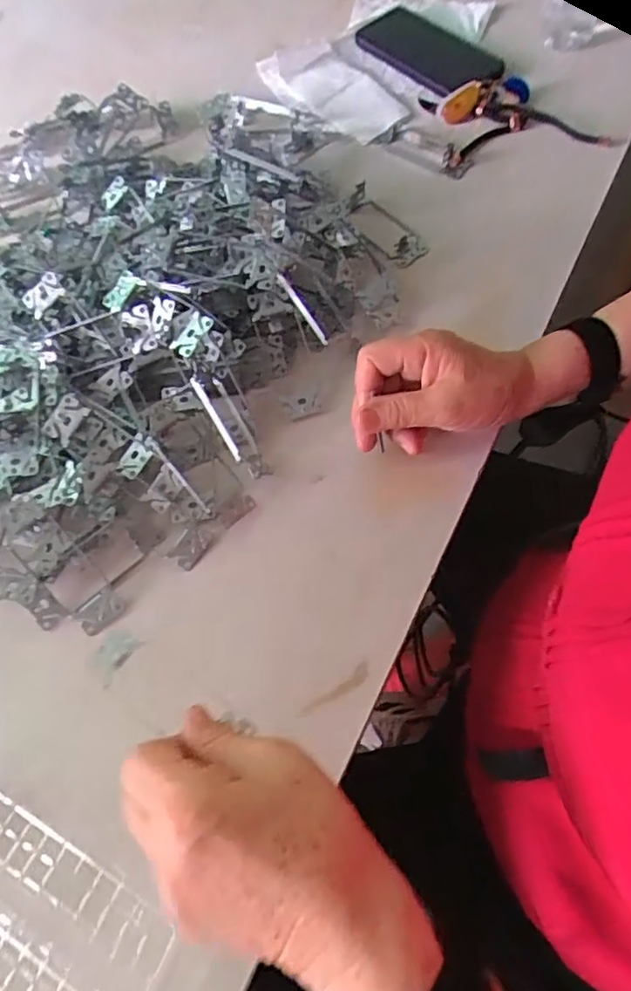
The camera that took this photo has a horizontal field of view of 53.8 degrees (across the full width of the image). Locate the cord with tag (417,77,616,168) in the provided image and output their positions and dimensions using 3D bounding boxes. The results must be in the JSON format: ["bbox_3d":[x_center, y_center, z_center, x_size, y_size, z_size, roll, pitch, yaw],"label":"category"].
[{"bbox_3d":[0.196,-0.376,0.615,0.159,0.019,0.097,-9,64,-1],"label":"cord with tag"}]

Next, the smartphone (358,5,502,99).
[{"bbox_3d":[0.122,-0.477,0.665,0.094,0.009,0.163,-41,69,-15],"label":"smartphone"}]

